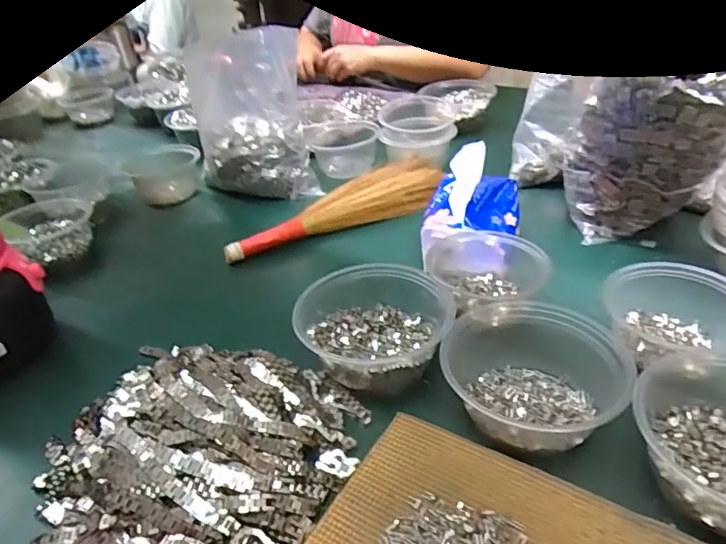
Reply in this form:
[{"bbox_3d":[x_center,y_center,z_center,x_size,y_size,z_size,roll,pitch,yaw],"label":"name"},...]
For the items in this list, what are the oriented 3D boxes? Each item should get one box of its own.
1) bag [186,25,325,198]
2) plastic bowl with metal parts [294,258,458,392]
[{"bbox_3d":[-0.165,-0.230,0.767,0.165,0.198,0.120,-12,36,-7],"label":"bag"},{"bbox_3d":[0.008,0.046,0.470,0.129,0.058,0.122,-5,35,3],"label":"plastic bowl with metal parts"}]

